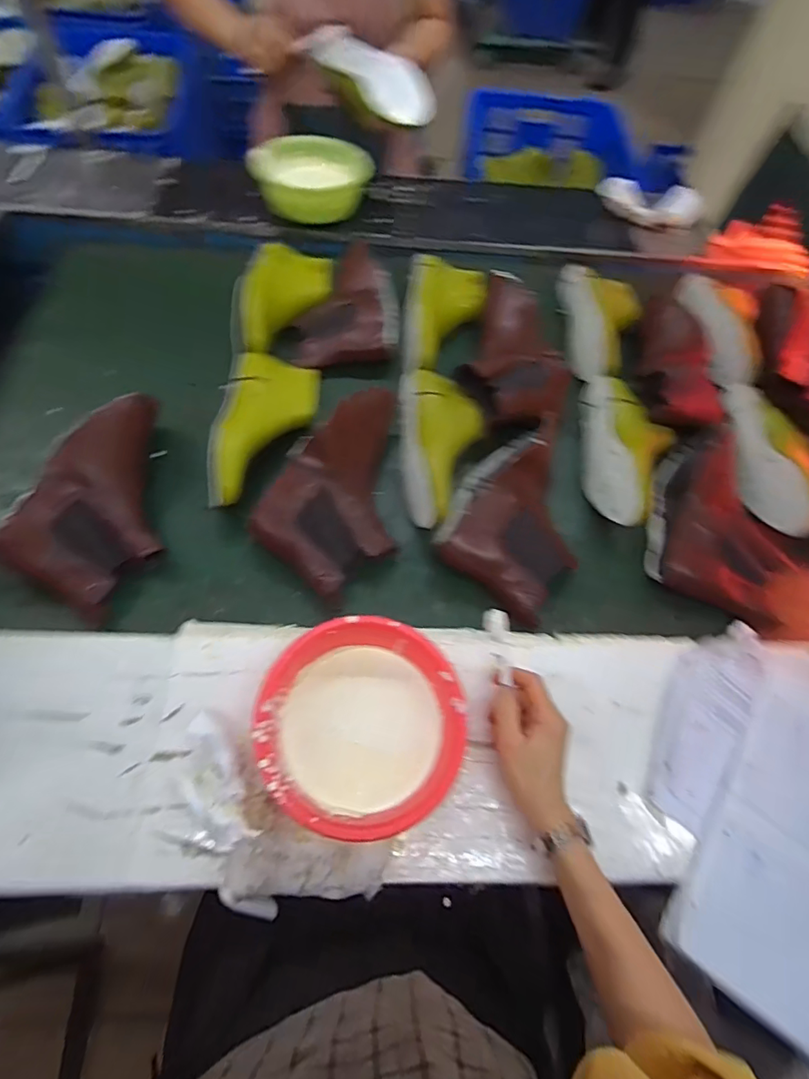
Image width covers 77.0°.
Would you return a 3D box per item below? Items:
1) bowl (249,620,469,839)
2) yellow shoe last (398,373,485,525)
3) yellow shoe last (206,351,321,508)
[{"bbox_3d":[-0.039,0.181,0.497,0.182,0.083,0.187,2,63,-4],"label":"bowl"},{"bbox_3d":[0.053,-0.132,0.693,0.111,0.066,0.250,1,64,-4],"label":"yellow shoe last"},{"bbox_3d":[-0.186,-0.156,0.694,0.120,0.078,0.258,1,63,-5],"label":"yellow shoe last"}]

